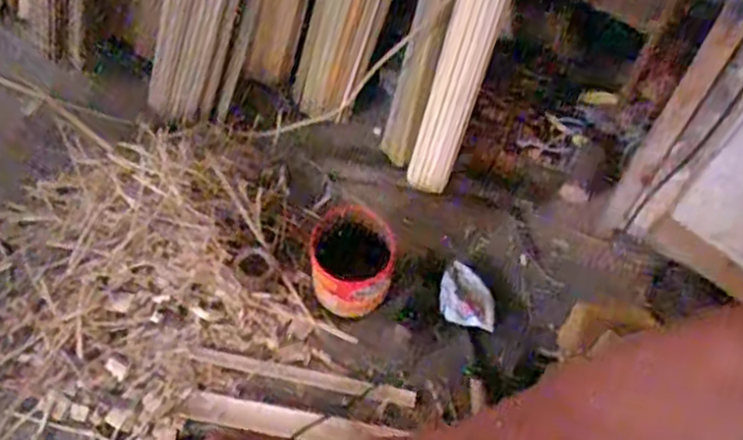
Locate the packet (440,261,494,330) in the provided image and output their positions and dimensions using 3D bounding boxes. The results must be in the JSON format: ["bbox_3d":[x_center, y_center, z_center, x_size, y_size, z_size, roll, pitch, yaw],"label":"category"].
[{"bbox_3d":[0.184,0.144,1.426,0.108,0.032,0.105,14,64,4],"label":"packet"}]

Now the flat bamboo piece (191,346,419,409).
[{"bbox_3d":[-0.123,0.278,1.360,0.407,0.010,0.030,11,60,5],"label":"flat bamboo piece"}]

